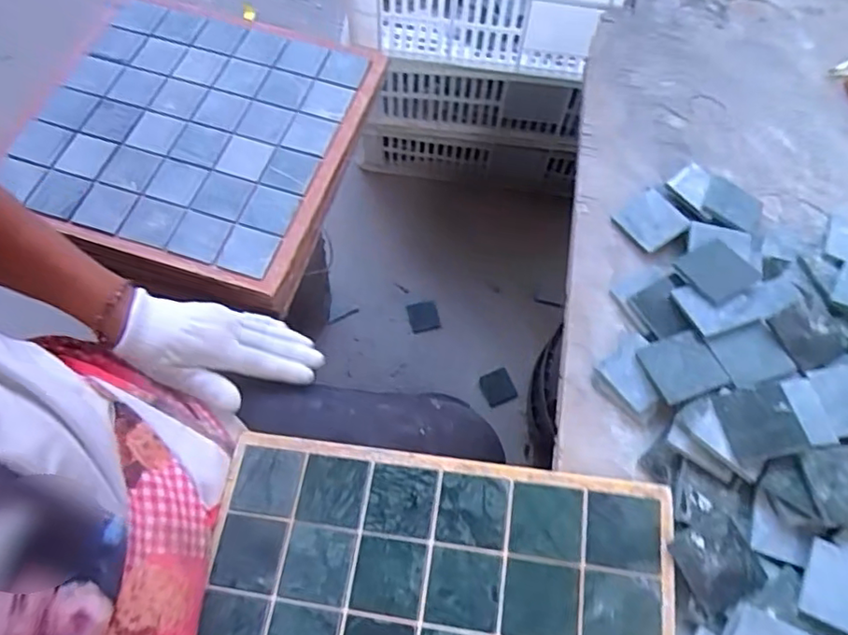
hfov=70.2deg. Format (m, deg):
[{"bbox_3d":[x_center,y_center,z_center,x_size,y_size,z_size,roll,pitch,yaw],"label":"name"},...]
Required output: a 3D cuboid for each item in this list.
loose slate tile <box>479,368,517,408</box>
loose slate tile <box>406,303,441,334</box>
[{"bbox_3d":[0.127,0.121,1.040,0.054,0.007,0.058,-19,68,-10],"label":"loose slate tile"},{"bbox_3d":[-0.001,0.001,1.096,0.053,0.005,0.058,-11,67,-7],"label":"loose slate tile"}]

